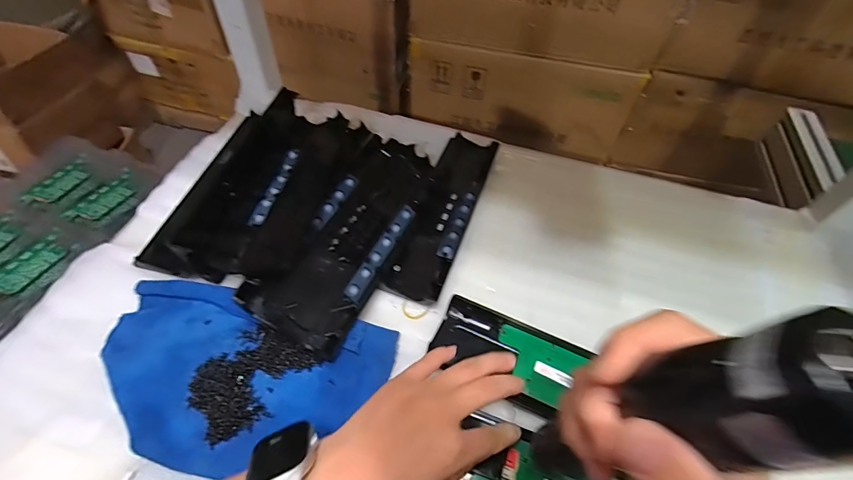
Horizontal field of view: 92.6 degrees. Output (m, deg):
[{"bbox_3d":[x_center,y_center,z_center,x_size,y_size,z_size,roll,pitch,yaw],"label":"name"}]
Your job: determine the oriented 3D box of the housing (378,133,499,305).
[{"bbox_3d":[0.022,-0.037,0.472,0.063,0.019,0.241,18,55,10],"label":"housing"}]

